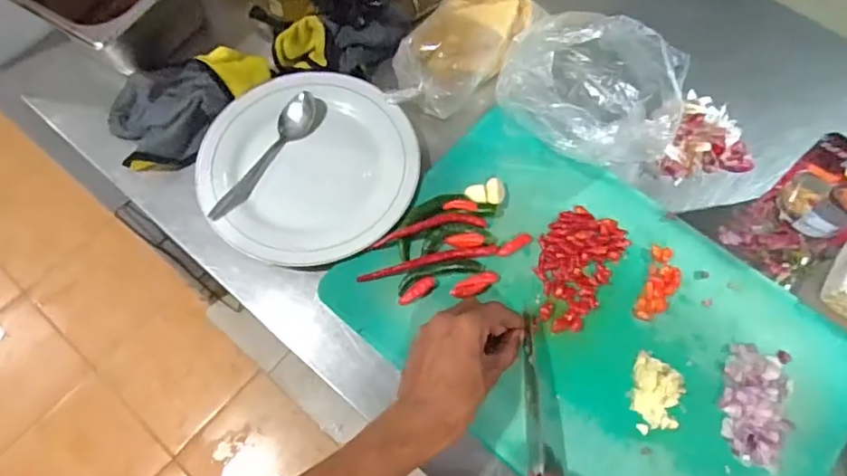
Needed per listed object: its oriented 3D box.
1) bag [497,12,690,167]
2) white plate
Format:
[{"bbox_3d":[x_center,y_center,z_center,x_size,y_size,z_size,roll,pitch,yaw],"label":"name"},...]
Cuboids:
[{"bbox_3d":[0.174,-0.151,0.595,0.172,0.096,0.164,28,69,10],"label":"bag"},{"bbox_3d":[-0.118,-0.076,0.596,0.214,0.035,0.206,1,66,-1],"label":"white plate"}]

